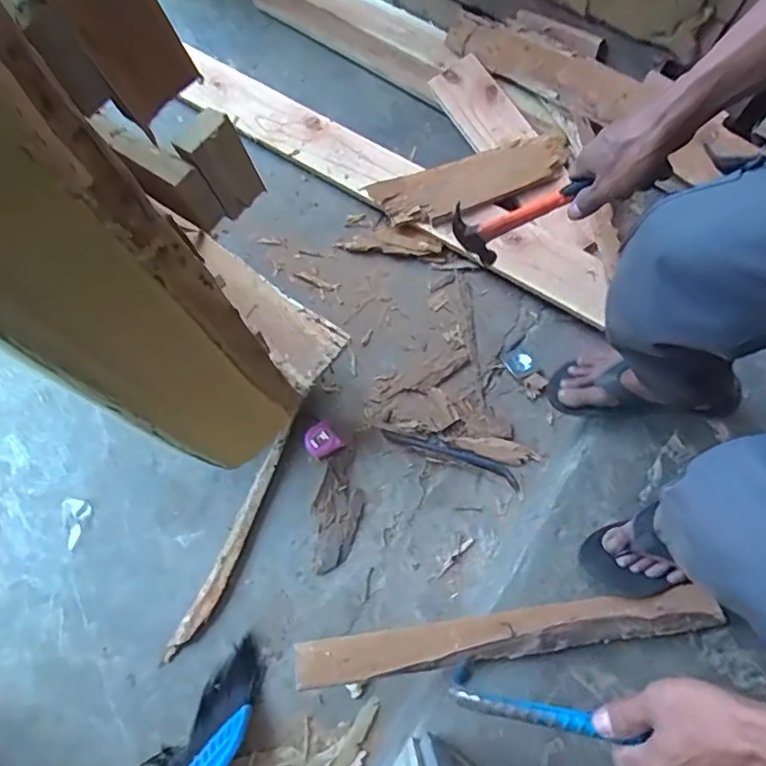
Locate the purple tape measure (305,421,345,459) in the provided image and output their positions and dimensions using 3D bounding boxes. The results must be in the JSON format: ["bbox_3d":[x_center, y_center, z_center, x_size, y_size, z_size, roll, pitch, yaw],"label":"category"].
[{"bbox_3d":[-0.109,0.104,1.011,0.061,0.022,0.055,44,77,10],"label":"purple tape measure"}]

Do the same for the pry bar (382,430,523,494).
[{"bbox_3d":[0.125,0.131,1.031,0.257,0.014,0.036,20,74,4],"label":"pry bar"}]

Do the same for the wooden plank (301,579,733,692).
[{"bbox_3d":[0.176,0.356,0.806,0.587,0.035,0.062,-8,74,-4],"label":"wooden plank"}]

